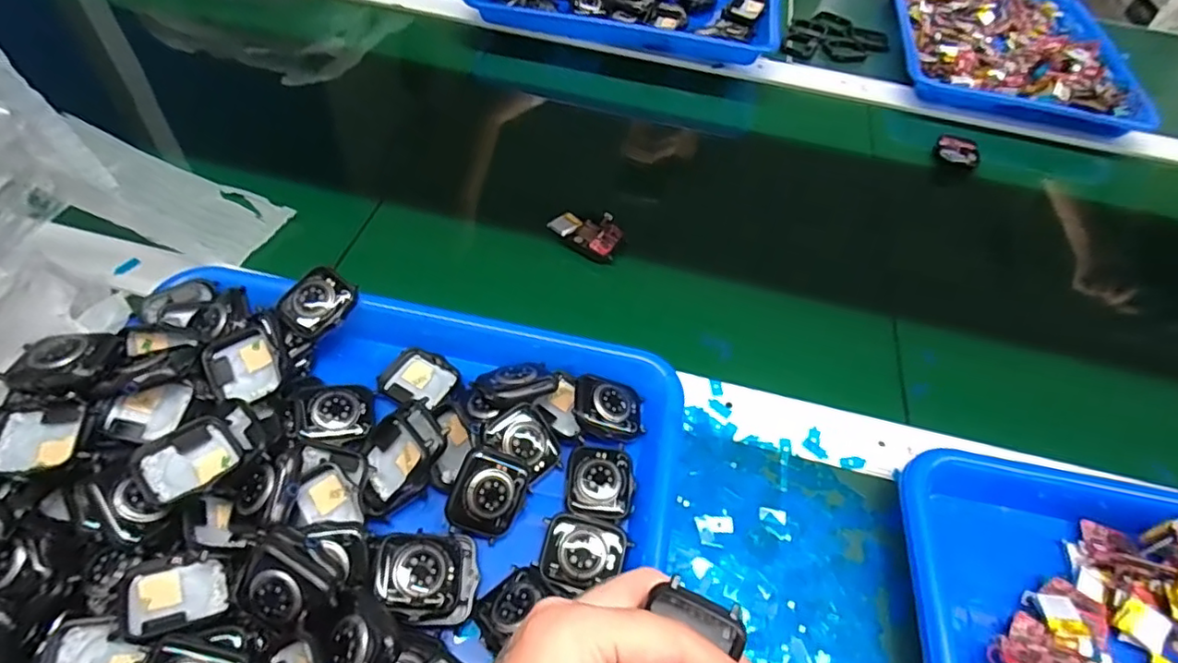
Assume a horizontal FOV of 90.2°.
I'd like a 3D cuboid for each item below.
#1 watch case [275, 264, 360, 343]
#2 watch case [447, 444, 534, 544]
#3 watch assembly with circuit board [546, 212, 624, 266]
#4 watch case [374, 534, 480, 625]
[{"bbox_3d":[-0.166,-0.018,0.359,0.036,0.010,0.043,36,81,1],"label":"watch case"},{"bbox_3d":[-0.053,0.087,0.313,0.039,0.011,0.044,28,80,-18],"label":"watch case"},{"bbox_3d":[-0.001,-0.078,0.462,0.053,0.014,0.037,22,55,11],"label":"watch assembly with circuit board"},{"bbox_3d":[-0.080,0.121,0.289,0.049,0.011,0.041,12,56,-28],"label":"watch case"}]

